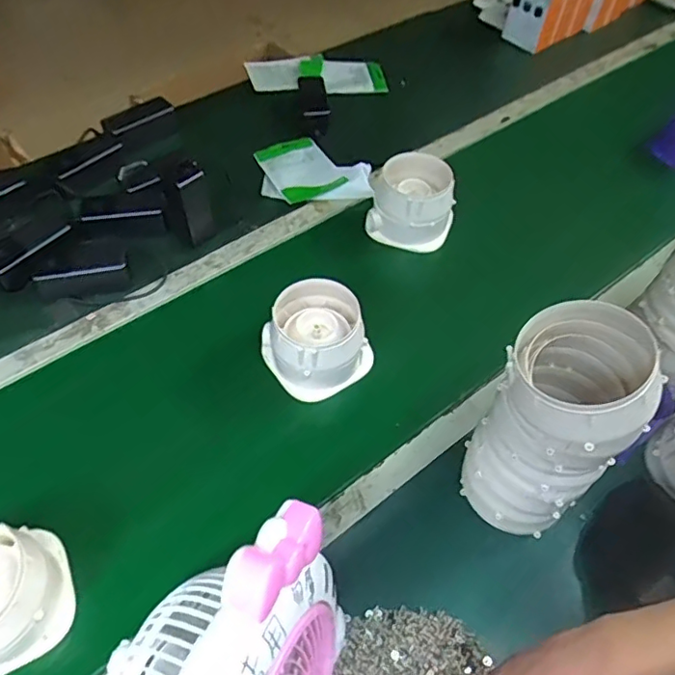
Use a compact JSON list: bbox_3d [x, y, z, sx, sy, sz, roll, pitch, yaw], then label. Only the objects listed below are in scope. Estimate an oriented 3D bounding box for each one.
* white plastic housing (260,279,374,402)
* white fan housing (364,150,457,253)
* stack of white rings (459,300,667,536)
[{"bbox_3d":[-0.029,-0.004,0.779,0.126,0.110,0.127,-29,59,-21],"label":"white plastic housing"},{"bbox_3d":[0.127,-0.235,0.963,0.137,0.111,0.136,1,53,-1],"label":"white fan housing"},{"bbox_3d":[0.223,0.090,0.593,0.140,0.257,0.127,-37,62,-25],"label":"stack of white rings"}]

